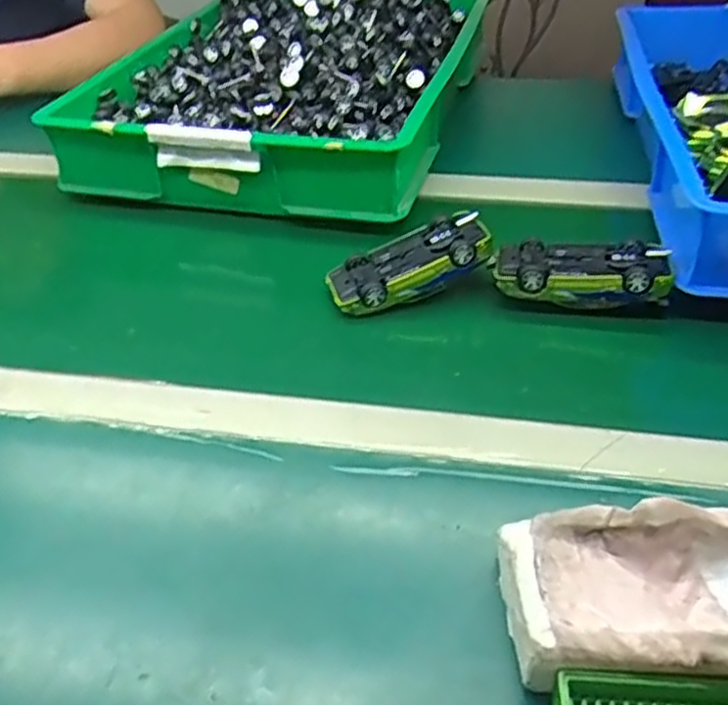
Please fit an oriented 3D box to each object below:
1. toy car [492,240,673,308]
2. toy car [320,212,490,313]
[{"bbox_3d":[0.165,-0.059,0.591,0.127,0.039,0.050,7,39,12],"label":"toy car"},{"bbox_3d":[0.038,-0.070,0.616,0.132,0.030,0.057,-25,42,-7],"label":"toy car"}]

